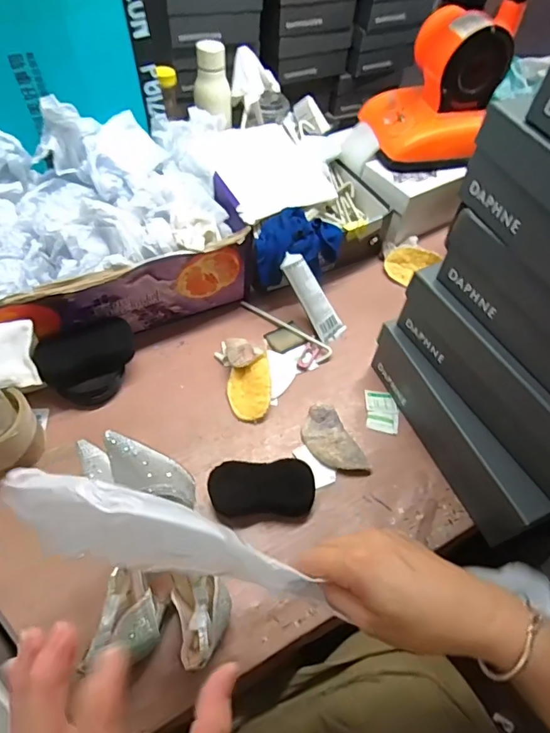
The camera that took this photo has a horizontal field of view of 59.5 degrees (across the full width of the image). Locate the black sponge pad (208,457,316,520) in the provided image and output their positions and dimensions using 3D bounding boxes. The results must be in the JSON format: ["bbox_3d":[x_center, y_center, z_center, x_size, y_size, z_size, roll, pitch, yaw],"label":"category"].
[{"bbox_3d":[-0.015,0.153,0.597,0.126,0.035,0.062,-1,55,-5],"label":"black sponge pad"}]

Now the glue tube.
[{"bbox_3d":[0.060,-0.106,0.745,0.048,0.023,0.147,-41,108,-28],"label":"glue tube"}]

